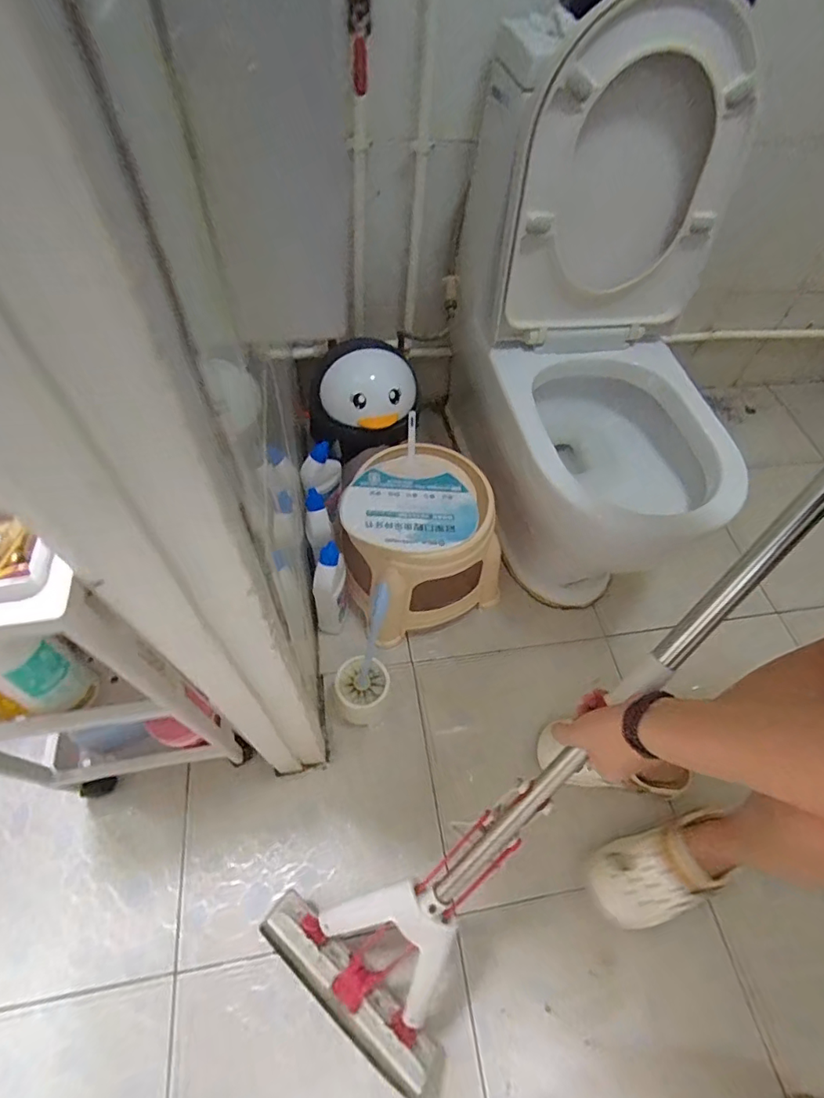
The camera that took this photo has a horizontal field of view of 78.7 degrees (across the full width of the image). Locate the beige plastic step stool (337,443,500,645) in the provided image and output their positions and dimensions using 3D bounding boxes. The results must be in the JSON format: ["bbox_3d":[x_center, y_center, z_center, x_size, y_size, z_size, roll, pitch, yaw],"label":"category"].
[{"bbox_3d":[0.012,-0.013,0.990,0.283,0.261,0.265,-20,60,-16],"label":"beige plastic step stool"}]

